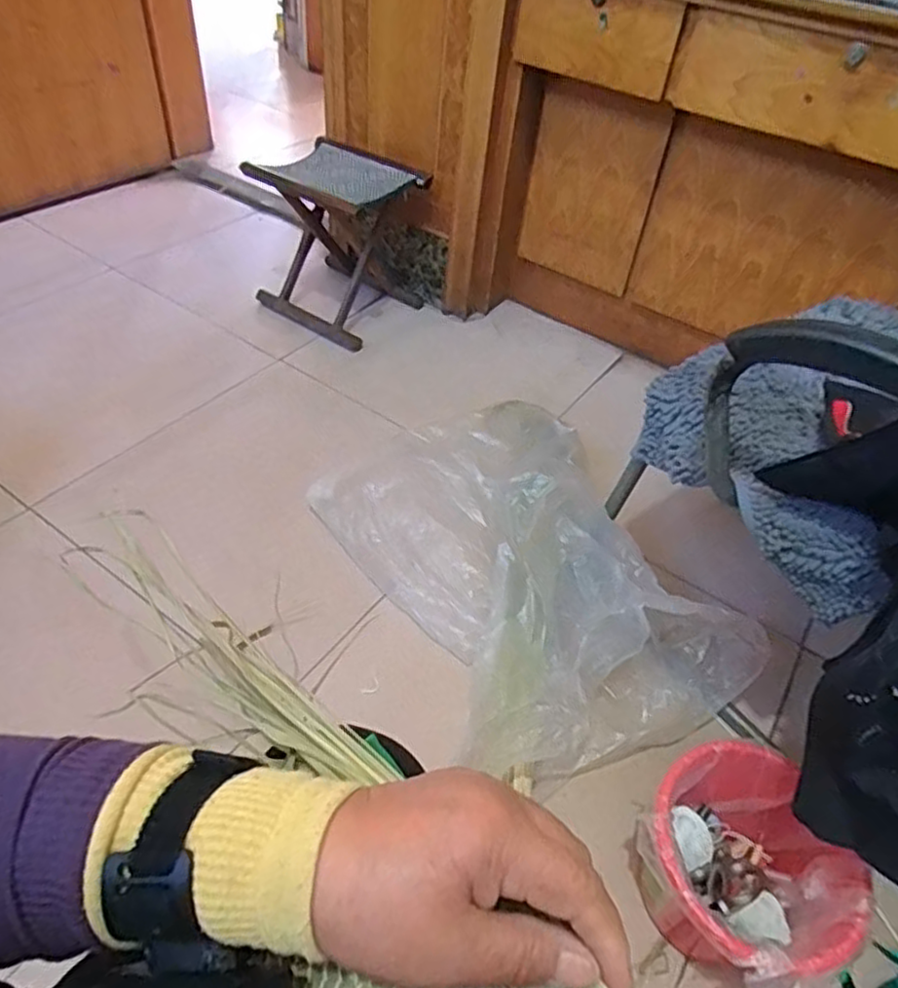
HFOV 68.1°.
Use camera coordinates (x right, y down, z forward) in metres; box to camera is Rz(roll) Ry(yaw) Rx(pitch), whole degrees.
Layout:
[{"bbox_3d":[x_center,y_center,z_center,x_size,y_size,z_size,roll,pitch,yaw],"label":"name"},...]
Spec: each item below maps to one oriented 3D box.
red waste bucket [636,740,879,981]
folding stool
[{"bbox_3d":[0.318,0.430,0.758,0.207,0.190,0.209,3,47,-3],"label":"red waste bucket"},{"bbox_3d":[-0.267,-0.600,1.596,0.331,0.350,0.310,32,51,22],"label":"folding stool"}]

